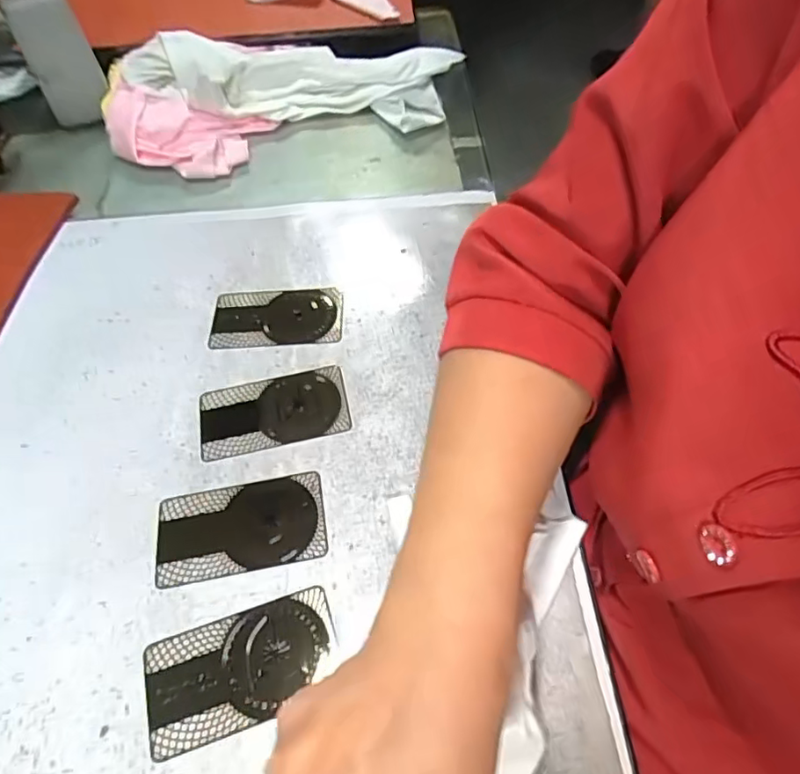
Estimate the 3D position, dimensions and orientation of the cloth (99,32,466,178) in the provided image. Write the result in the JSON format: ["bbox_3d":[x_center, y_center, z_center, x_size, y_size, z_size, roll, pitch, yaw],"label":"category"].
[{"bbox_3d":[-0.104,-0.271,0.522,0.323,0.041,0.177,-13,54,-5],"label":"cloth"}]

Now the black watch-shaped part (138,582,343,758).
[{"bbox_3d":[-0.071,0.125,0.261,0.085,0.004,0.048,-18,55,-8],"label":"black watch-shaped part"}]

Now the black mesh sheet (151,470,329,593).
[{"bbox_3d":[-0.083,0.072,0.301,0.086,0.004,0.048,-11,54,-3],"label":"black mesh sheet"}]

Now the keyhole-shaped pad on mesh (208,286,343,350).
[{"bbox_3d":[-0.082,-0.049,0.386,0.087,0.006,0.050,-3,54,3],"label":"keyhole-shaped pad on mesh"}]

